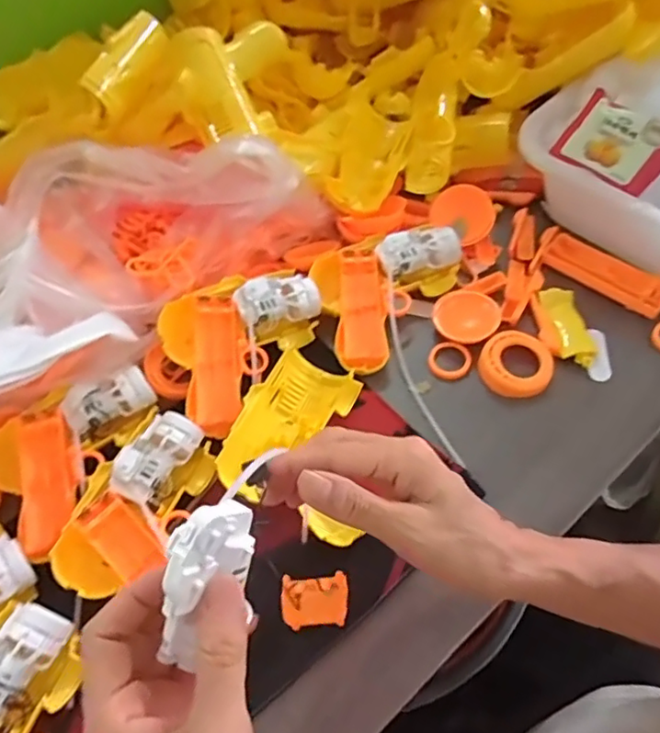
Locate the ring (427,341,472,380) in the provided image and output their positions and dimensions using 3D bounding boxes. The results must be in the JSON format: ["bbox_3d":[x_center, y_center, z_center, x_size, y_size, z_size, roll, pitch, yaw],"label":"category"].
[{"bbox_3d":[0.100,-0.005,0.490,0.035,0.010,0.034,-3,56,5],"label":"ring"}]

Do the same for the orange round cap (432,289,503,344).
[{"bbox_3d":[0.118,-0.047,0.500,0.054,0.009,0.055,-3,56,5],"label":"orange round cap"}]

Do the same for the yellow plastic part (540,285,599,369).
[{"bbox_3d":[0.203,-0.033,0.490,0.032,0.013,0.072,-10,56,0],"label":"yellow plastic part"}]

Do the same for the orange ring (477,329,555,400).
[{"bbox_3d":[0.152,-0.002,0.475,0.056,0.016,0.058,-3,56,5],"label":"orange ring"}]

